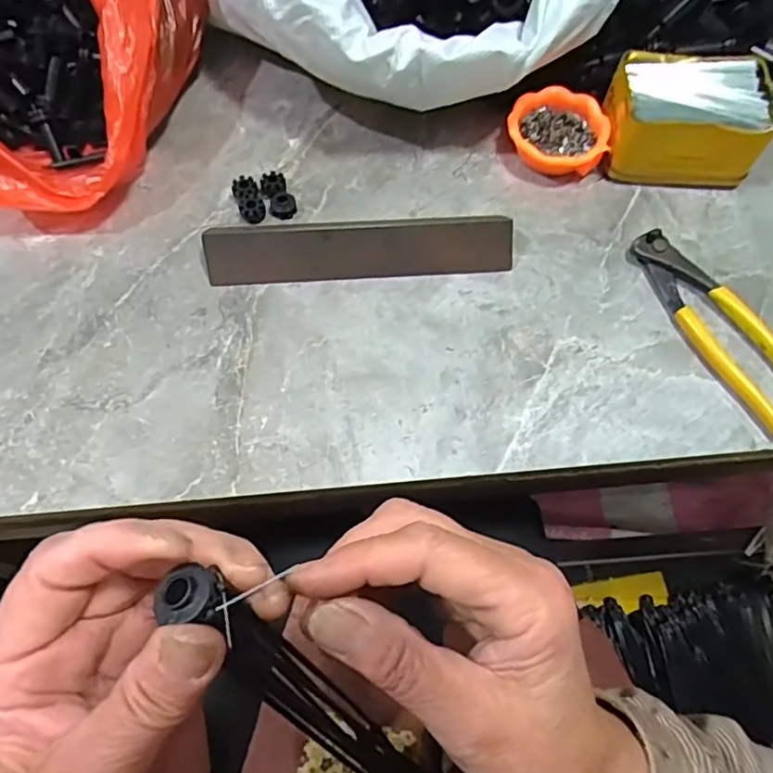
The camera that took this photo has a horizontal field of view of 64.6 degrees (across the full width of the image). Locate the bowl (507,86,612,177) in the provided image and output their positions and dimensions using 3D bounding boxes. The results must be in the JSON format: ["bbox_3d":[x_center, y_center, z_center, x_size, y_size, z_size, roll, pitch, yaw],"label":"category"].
[{"bbox_3d":[0.133,-0.198,0.479,0.074,0.023,0.071,1,66,-1],"label":"bowl"}]

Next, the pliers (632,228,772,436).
[{"bbox_3d":[0.229,-0.044,0.421,0.047,0.018,0.163,-23,69,-11],"label":"pliers"}]

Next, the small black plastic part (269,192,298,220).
[{"bbox_3d":[-0.077,-0.135,0.459,0.018,0.010,0.021,2,66,0],"label":"small black plastic part"}]

